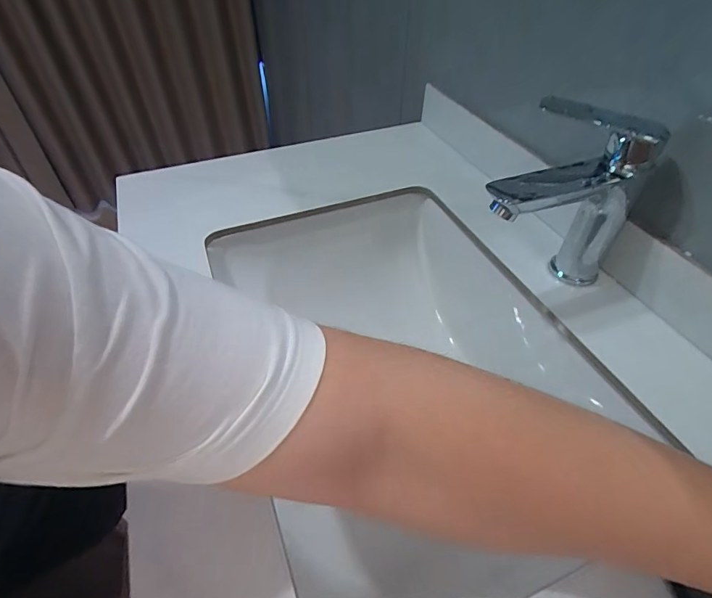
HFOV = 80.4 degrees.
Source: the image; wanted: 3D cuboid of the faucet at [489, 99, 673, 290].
[{"bbox_3d":[0.181,-0.076,0.384,0.147,0.168,0.047,-13,48,-12],"label":"faucet"}]

